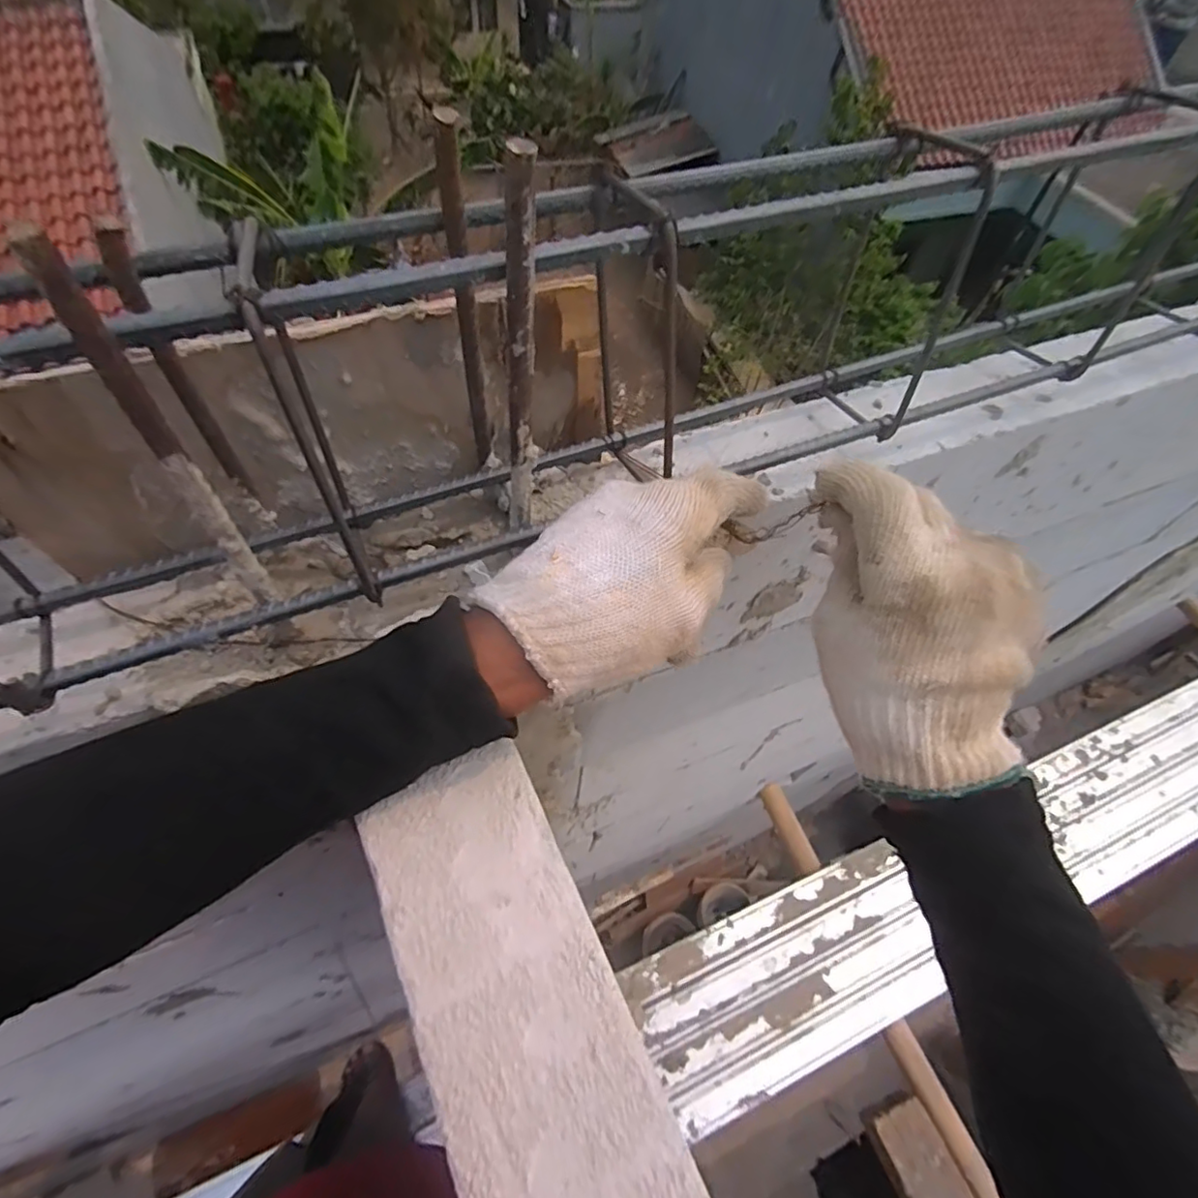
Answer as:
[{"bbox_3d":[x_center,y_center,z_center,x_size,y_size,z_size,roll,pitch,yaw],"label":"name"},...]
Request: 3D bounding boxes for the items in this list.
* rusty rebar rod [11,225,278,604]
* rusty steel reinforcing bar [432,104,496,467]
[{"bbox_3d":[-0.144,-0.046,0.204,0.005,0.149,0.013,35,62,17],"label":"rusty rebar rod"},{"bbox_3d":[-0.058,-0.123,0.267,0.010,0.157,0.008,-15,60,-13],"label":"rusty steel reinforcing bar"}]

